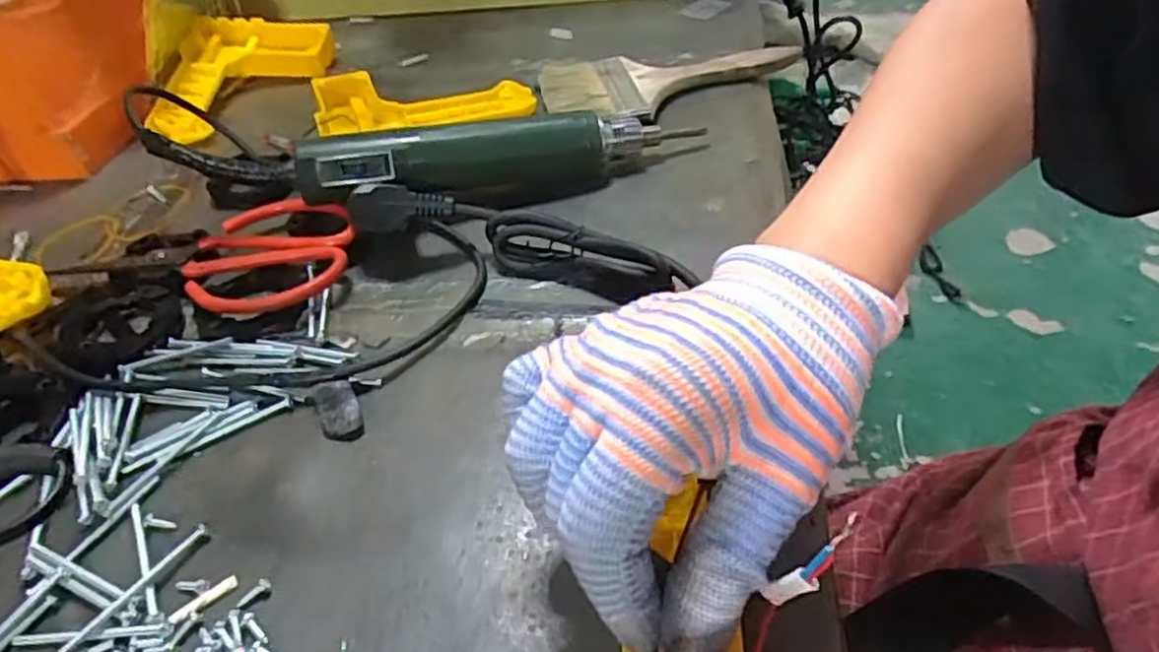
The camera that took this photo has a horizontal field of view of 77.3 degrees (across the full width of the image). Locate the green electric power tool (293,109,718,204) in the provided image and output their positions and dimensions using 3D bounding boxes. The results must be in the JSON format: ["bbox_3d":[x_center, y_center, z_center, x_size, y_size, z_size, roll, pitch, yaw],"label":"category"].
[{"bbox_3d":[-0.042,-0.104,0.443,0.245,0.049,0.046,-14,46,-6],"label":"green electric power tool"}]

